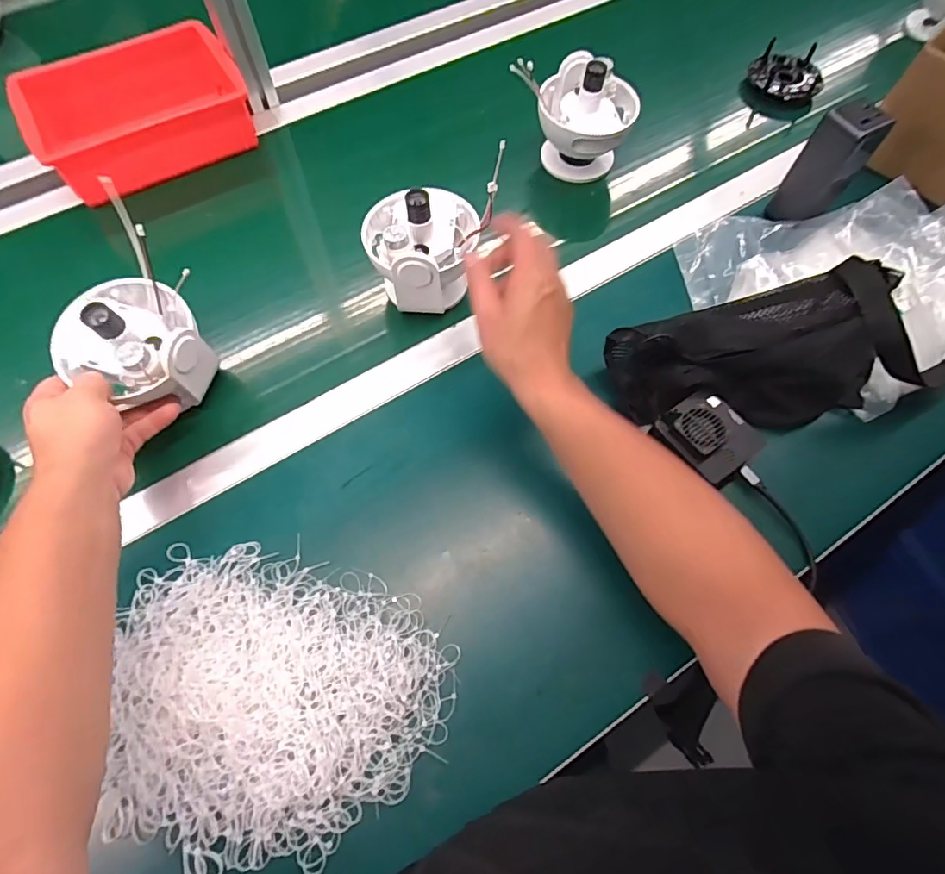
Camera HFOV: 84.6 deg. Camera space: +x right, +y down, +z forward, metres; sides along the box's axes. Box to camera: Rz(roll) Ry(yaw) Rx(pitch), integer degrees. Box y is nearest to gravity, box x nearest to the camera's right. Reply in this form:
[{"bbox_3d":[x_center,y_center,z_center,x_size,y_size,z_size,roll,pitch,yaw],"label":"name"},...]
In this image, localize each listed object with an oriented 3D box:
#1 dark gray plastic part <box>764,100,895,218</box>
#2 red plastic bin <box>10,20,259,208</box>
[{"bbox_3d":[0.382,-0.291,0.565,0.035,0.130,0.054,-27,66,-13],"label":"dark gray plastic part"},{"bbox_3d":[-0.409,-0.400,0.641,0.245,0.069,0.171,-33,68,-16],"label":"red plastic bin"}]

